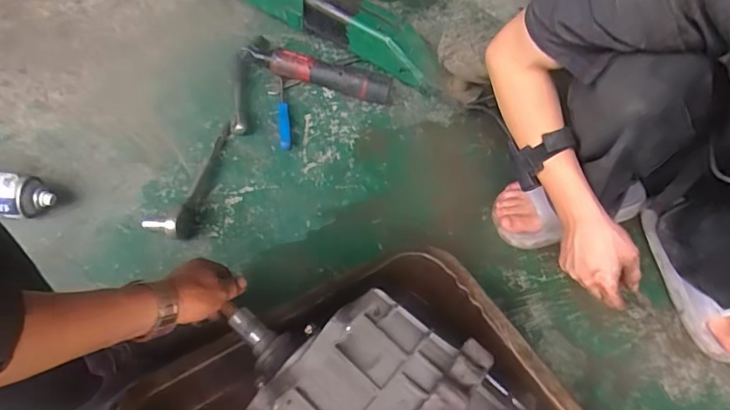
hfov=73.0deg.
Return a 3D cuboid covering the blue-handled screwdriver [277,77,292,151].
[{"bbox_3d":[-0.146,-0.163,0.878,0.020,0.025,0.161,-5,57,-9],"label":"blue-handled screwdriver"}]

